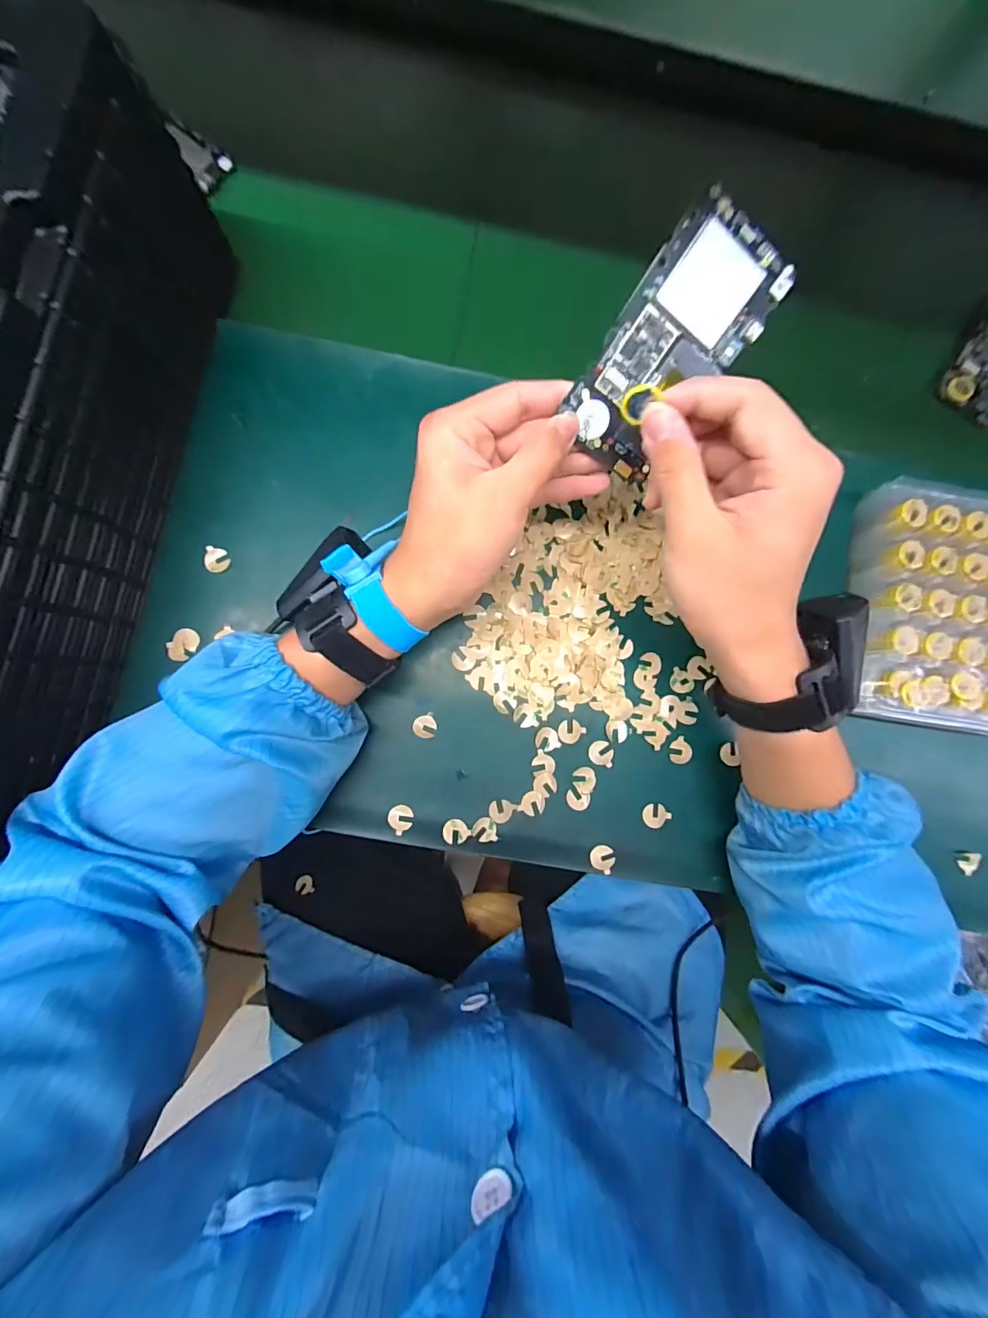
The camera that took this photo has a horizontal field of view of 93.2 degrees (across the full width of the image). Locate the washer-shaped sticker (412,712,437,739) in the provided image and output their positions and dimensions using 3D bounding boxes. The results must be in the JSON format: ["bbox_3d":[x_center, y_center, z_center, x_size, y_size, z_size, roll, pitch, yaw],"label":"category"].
[{"bbox_3d":[-0.050,0.050,0.342,0.017,0.004,0.017,-19,89,-8],"label":"washer-shaped sticker"}]

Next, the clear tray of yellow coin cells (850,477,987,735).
[{"bbox_3d":[0.345,-0.037,0.346,0.146,0.034,0.176,9,84,-4],"label":"clear tray of yellow coin cells"}]

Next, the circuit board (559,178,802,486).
[{"bbox_3d":[0.096,-0.168,0.254,0.065,0.007,0.123,31,110,-14],"label":"circuit board"}]

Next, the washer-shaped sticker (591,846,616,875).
[{"bbox_3d":[0.080,0.145,0.341,0.020,0.004,0.017,37,93,1],"label":"washer-shaped sticker"}]

